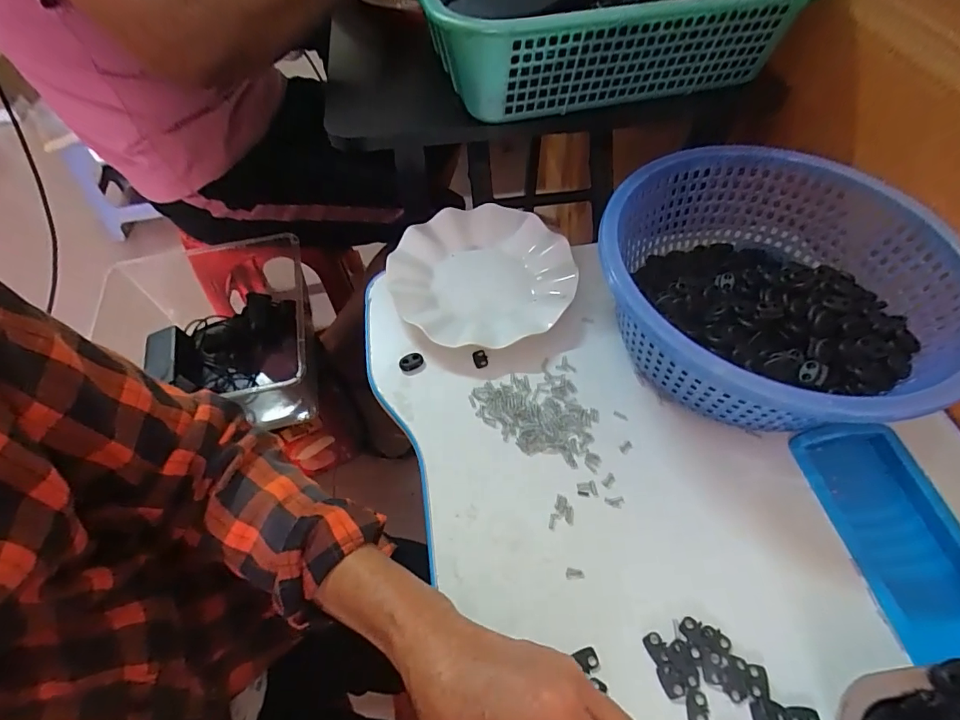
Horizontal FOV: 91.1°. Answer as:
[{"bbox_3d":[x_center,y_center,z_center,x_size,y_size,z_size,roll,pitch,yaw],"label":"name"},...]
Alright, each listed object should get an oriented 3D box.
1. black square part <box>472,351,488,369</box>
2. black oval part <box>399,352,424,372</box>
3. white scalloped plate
[{"bbox_3d":[0.000,-0.001,0.425,0.012,0.005,0.015,-14,57,-9],"label":"black square part"},{"bbox_3d":[-0.061,0.002,0.421,0.021,0.006,0.014,-25,60,-16],"label":"black oval part"},{"bbox_3d":[0.003,-0.083,0.464,0.169,0.027,0.178,0,56,0],"label":"white scalloped plate"}]

